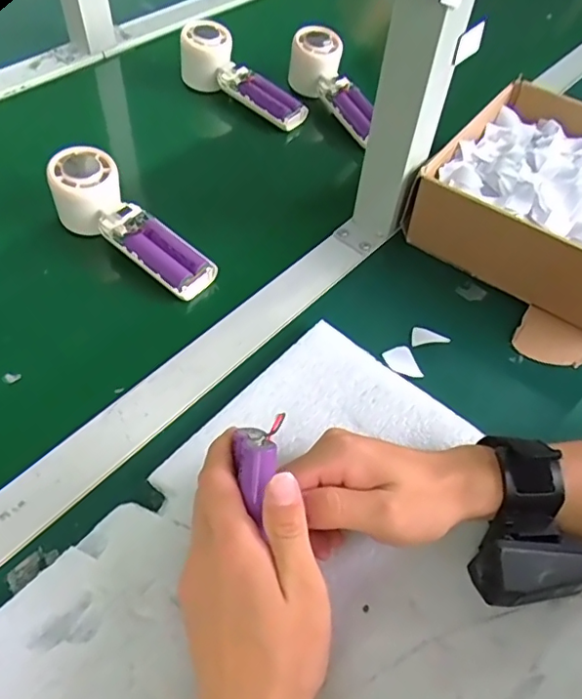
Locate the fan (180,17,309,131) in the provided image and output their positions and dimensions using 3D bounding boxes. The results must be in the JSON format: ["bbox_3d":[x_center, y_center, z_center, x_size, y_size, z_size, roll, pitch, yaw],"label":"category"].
[{"bbox_3d":[-0.053,-0.308,0.618,0.152,0.059,0.043,33,58,18],"label":"fan"}]

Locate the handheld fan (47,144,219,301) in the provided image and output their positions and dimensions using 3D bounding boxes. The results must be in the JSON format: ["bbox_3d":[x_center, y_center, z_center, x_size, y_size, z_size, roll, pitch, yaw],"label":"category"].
[{"bbox_3d":[-0.137,-0.103,0.473,0.165,0.045,0.049,40,58,6],"label":"handheld fan"}]

